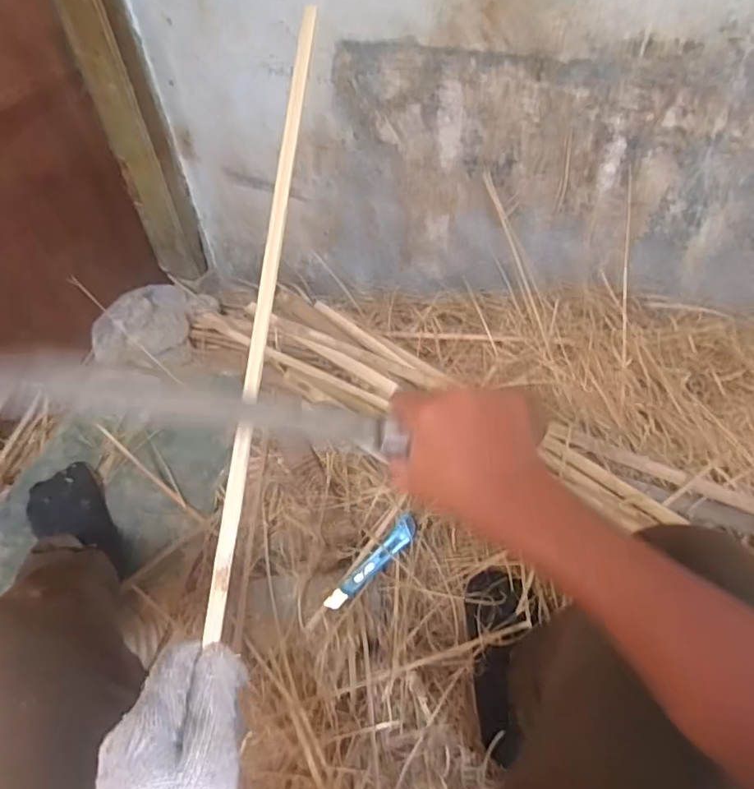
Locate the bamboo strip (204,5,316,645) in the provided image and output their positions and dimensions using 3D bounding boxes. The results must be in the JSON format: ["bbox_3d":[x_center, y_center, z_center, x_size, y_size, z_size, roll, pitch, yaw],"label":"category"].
[{"bbox_3d":[-0.079,-0.083,0.411,0.012,0.009,0.480,4,76,6],"label":"bamboo strip"}]

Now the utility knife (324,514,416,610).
[{"bbox_3d":[-0.007,0.244,0.815,0.171,0.012,0.033,-45,58,-3],"label":"utility knife"}]

